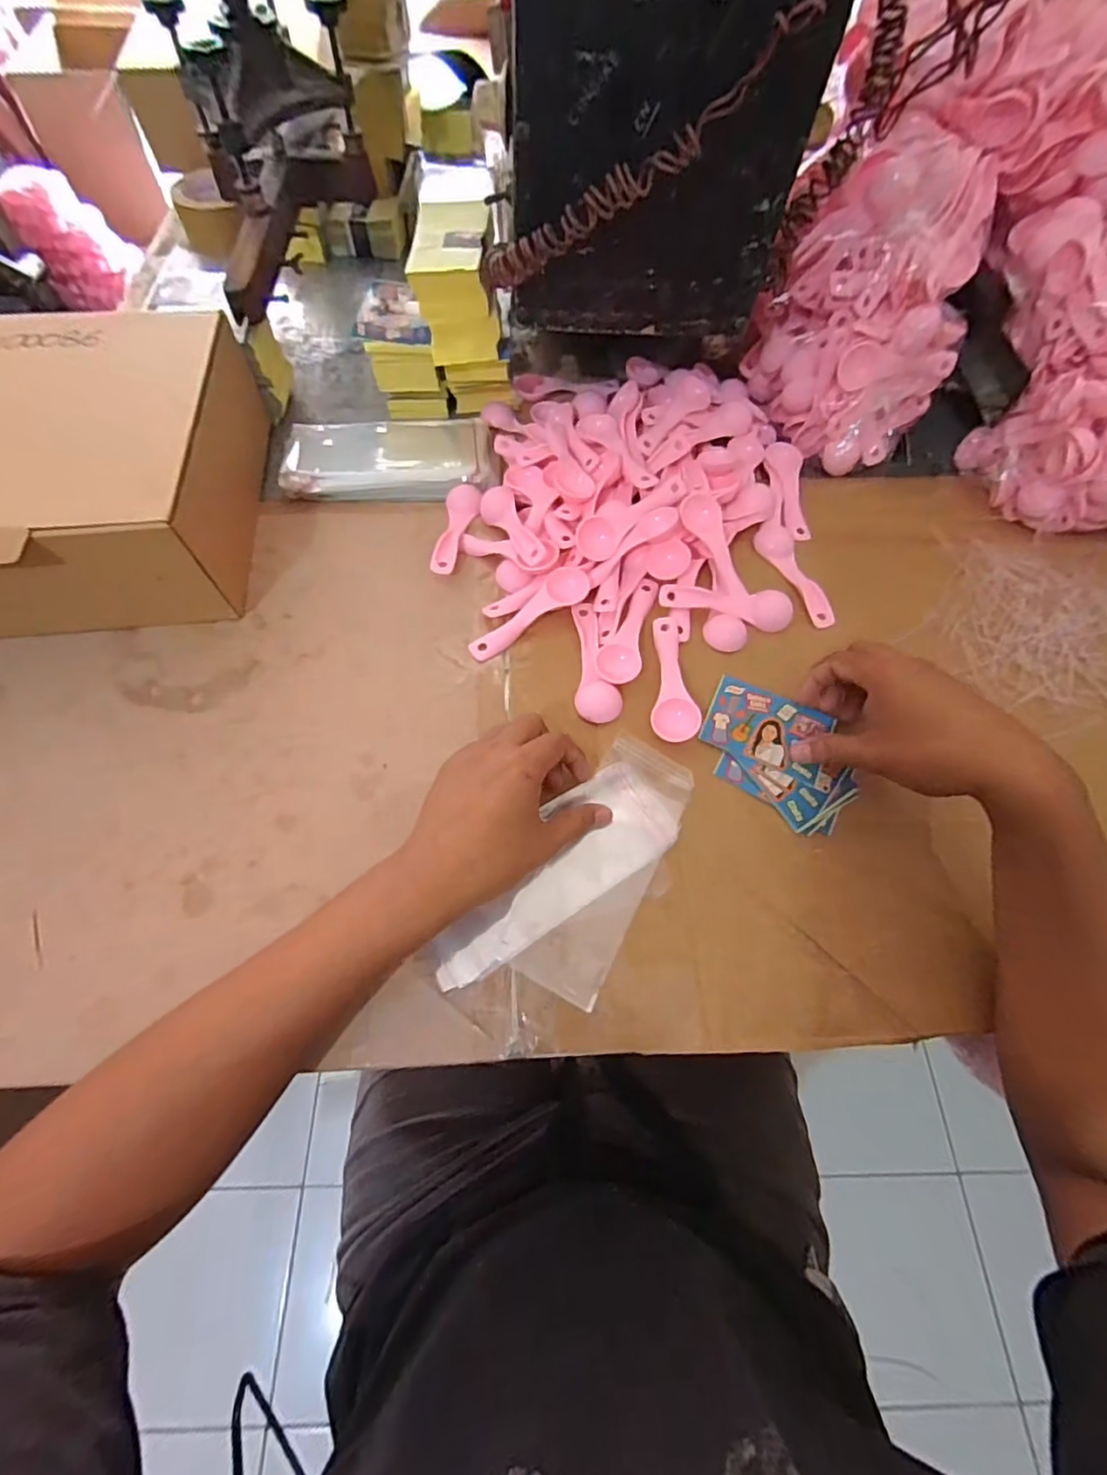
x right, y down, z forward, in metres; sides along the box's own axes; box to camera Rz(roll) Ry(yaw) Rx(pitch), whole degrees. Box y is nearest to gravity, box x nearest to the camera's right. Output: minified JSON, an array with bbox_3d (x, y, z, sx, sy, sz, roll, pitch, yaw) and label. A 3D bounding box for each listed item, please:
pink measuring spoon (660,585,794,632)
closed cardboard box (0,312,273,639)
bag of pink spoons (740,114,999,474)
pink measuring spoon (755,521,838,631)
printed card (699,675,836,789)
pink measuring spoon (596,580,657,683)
[{"bbox_3d":[0.145,-0.113,0.471,0.110,0.010,0.036,8,67,2],"label":"pink measuring spoon"},{"bbox_3d":[-0.390,-0.214,0.449,0.249,0.105,0.264,-5,67,-4],"label":"closed cardboard box"},{"bbox_3d":[0.281,-0.368,0.493,0.158,0.185,0.138,1,67,-1],"label":"bag of pink spoons"},{"bbox_3d":[0.210,-0.148,0.496,0.036,0.013,0.121,-8,68,-5],"label":"pink measuring spoon"},{"bbox_3d":[0.165,-0.007,0.432,0.091,0.005,0.061,23,68,8],"label":"printed card"},{"bbox_3d":[0.060,-0.090,0.455,0.033,0.010,0.104,14,67,4],"label":"pink measuring spoon"}]

